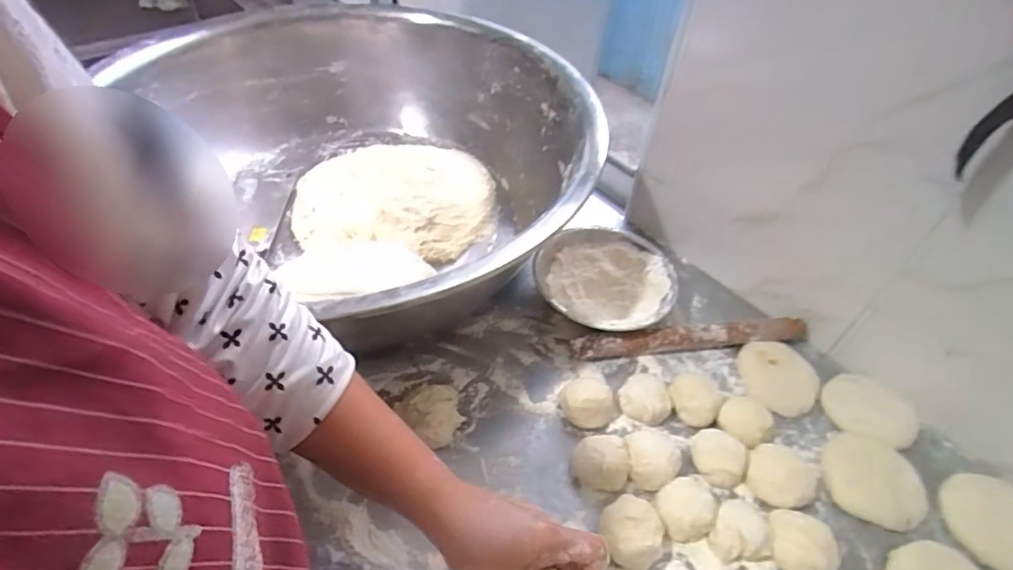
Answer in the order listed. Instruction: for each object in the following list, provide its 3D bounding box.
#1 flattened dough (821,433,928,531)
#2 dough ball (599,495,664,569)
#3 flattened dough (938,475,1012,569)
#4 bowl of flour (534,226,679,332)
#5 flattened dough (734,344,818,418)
[{"bbox_3d":[0.367,0.191,0.528,0.084,0.015,0.086,21,50,16],"label":"flattened dough"},{"bbox_3d":[0.113,0.223,0.484,0.054,0.031,0.057,2,47,-2],"label":"dough ball"},{"bbox_3d":[0.473,0.228,0.510,0.091,0.017,0.086,2,47,-2],"label":"flattened dough"},{"bbox_3d":[0.123,-0.002,0.673,0.171,0.051,0.173,2,47,-2],"label":"bowl of flour"},{"bbox_3d":[0.316,0.107,0.617,0.081,0.016,0.088,2,47,-2],"label":"flattened dough"}]

